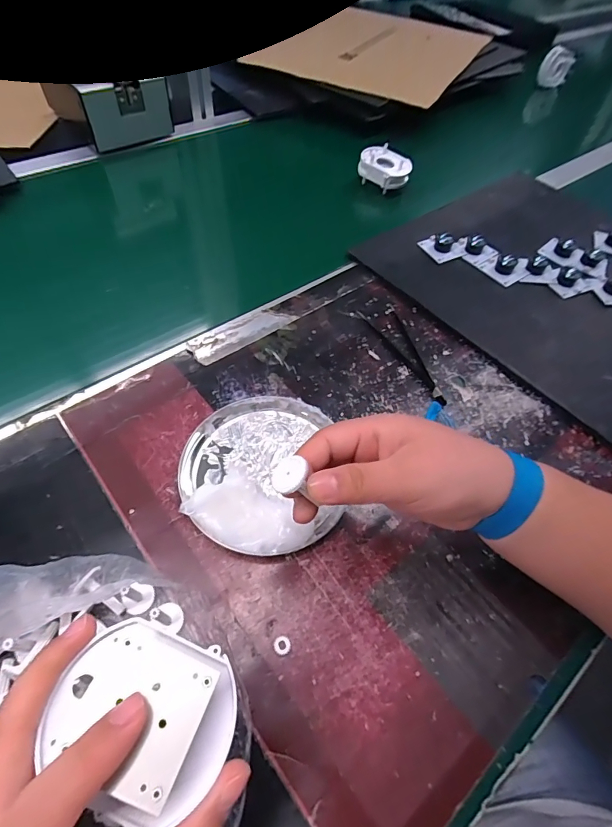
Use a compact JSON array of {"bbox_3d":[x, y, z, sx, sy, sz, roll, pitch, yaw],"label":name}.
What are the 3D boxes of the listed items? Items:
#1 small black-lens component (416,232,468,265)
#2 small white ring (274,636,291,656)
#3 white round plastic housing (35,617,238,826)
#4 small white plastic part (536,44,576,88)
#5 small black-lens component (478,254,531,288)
[{"bbox_3d":[0.165,-0.202,0.492,0.044,0.022,0.043,-17,59,-16],"label":"small black-lens component"},{"bbox_3d":[-0.015,0.144,0.256,0.010,0.004,0.011,2,56,-4],"label":"small white ring"},{"bbox_3d":[-0.060,0.112,0.158,0.065,0.029,0.056,32,59,16],"label":"white round plastic housing"},{"bbox_3d":[0.528,-0.732,0.880,0.023,0.065,0.063,-19,60,-17],"label":"small white plastic part"},{"bbox_3d":[0.229,-0.171,0.473,0.047,0.021,0.044,-33,65,-24],"label":"small black-lens component"}]

